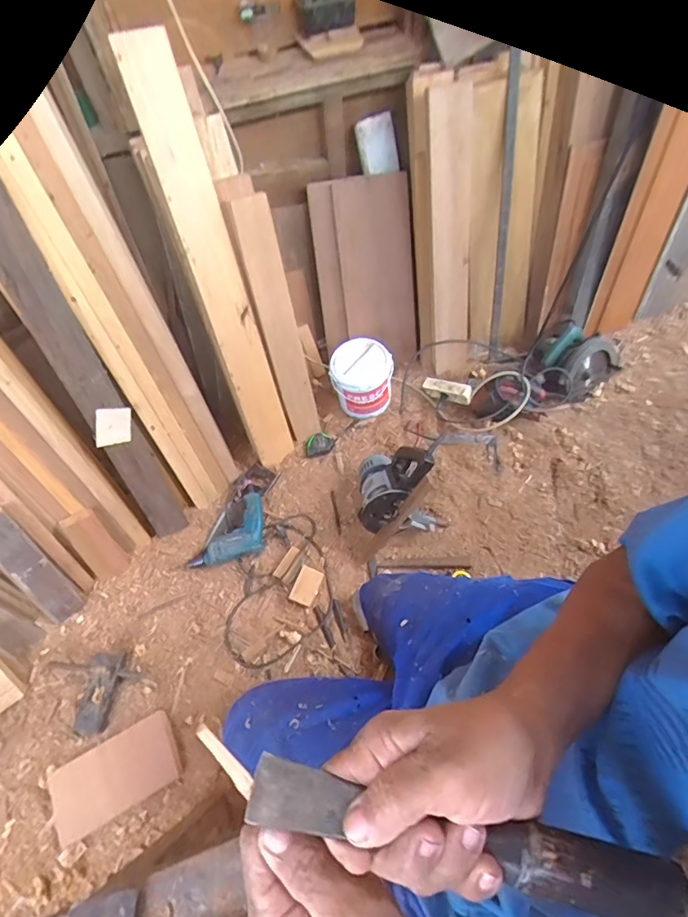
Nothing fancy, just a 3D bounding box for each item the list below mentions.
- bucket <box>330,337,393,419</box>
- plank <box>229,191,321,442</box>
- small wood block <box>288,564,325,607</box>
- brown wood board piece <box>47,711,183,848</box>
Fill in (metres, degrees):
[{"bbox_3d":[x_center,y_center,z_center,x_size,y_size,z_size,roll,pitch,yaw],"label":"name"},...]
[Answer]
[{"bbox_3d":[0.054,-0.251,1.480,0.182,0.208,0.189,-1,60,2],"label":"bucket"},{"bbox_3d":[-0.155,-0.317,1.245,0.081,0.657,0.028,-15,43,-5],"label":"plank"},{"bbox_3d":[-0.100,0.339,1.283,0.063,0.016,0.097,19,63,14],"label":"small wood block"},{"bbox_3d":[-0.508,0.703,1.062,0.266,0.019,0.148,-28,62,-12],"label":"brown wood board piece"}]

